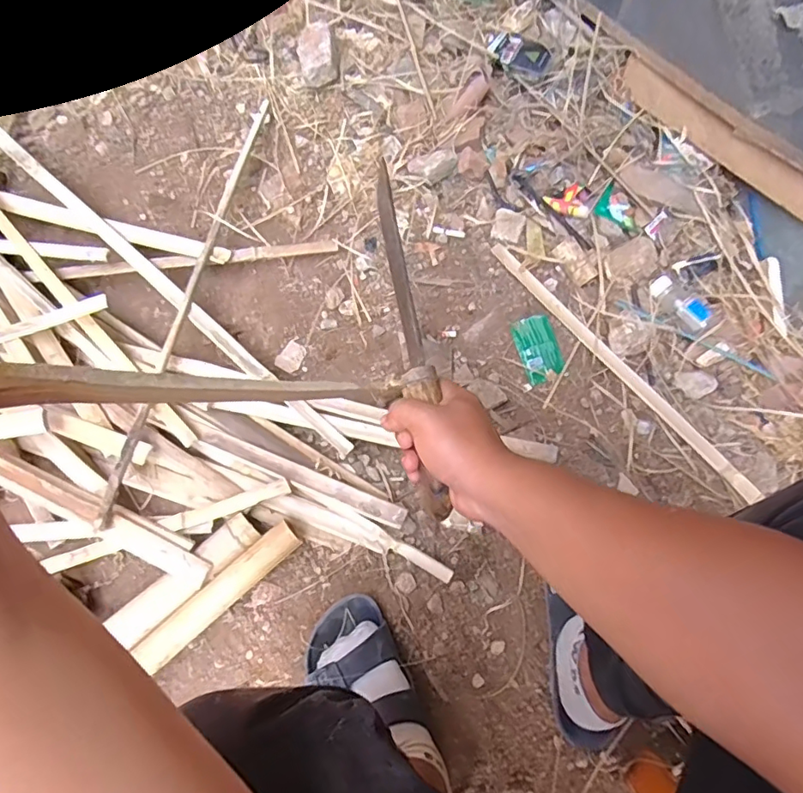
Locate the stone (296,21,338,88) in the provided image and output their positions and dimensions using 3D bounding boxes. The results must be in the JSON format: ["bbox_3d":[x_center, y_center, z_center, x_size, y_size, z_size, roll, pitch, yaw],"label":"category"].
[{"bbox_3d":[-0.143,-0.582,0.928,0.066,0.052,0.103,-12,70,-2],"label":"stone"}]

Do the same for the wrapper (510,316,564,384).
[{"bbox_3d":[0.196,-0.070,0.771,0.055,0.006,0.094,-18,70,-5],"label":"wrapper"}]

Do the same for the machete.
[{"bbox_3d":[0.007,-0.062,0.474,0.027,0.027,0.327,-9,74,-1],"label":"machete"}]

